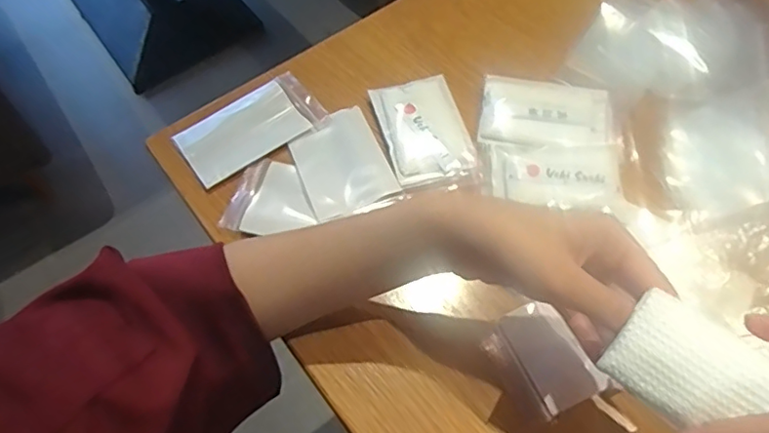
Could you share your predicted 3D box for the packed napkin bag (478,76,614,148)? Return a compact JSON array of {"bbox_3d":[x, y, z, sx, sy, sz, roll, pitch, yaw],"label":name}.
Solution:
[{"bbox_3d":[0.130,-0.080,0.449,0.101,0.013,0.067,6,60,6],"label":"packed napkin bag"}]

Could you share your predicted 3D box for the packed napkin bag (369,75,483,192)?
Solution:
[{"bbox_3d":[0.032,-0.065,0.447,0.063,0.017,0.102,-15,60,-6],"label":"packed napkin bag"}]

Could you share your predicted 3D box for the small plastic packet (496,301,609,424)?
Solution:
[{"bbox_3d":[0.104,0.089,0.356,0.042,0.012,0.068,-26,62,-12],"label":"small plastic packet"}]

